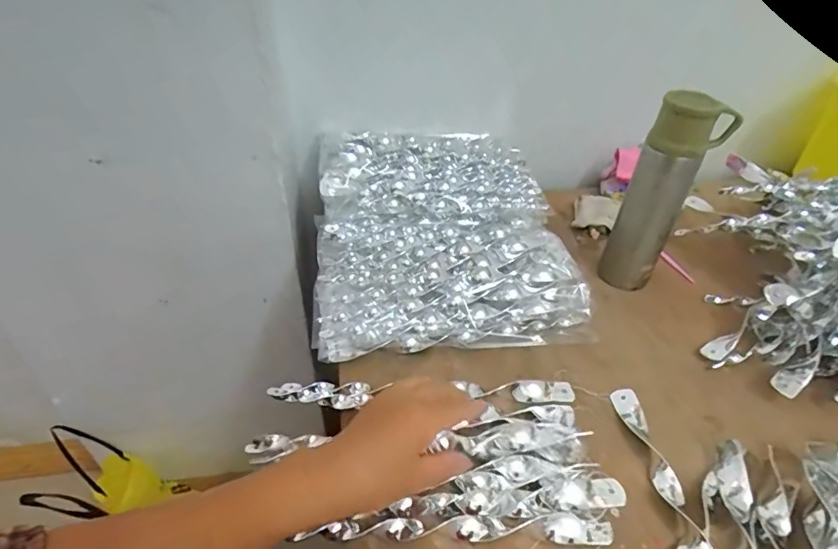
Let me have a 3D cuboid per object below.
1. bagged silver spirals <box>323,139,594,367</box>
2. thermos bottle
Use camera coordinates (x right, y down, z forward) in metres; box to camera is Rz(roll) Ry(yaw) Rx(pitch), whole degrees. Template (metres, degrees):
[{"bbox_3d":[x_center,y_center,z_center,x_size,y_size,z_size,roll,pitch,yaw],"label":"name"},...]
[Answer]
[{"bbox_3d":[0.026,-0.059,0.619,0.305,0.119,0.345,-3,39,-7],"label":"bagged silver spirals"},{"bbox_3d":[0.303,-0.094,0.591,0.091,0.240,0.055,-17,43,-20],"label":"thermos bottle"}]

